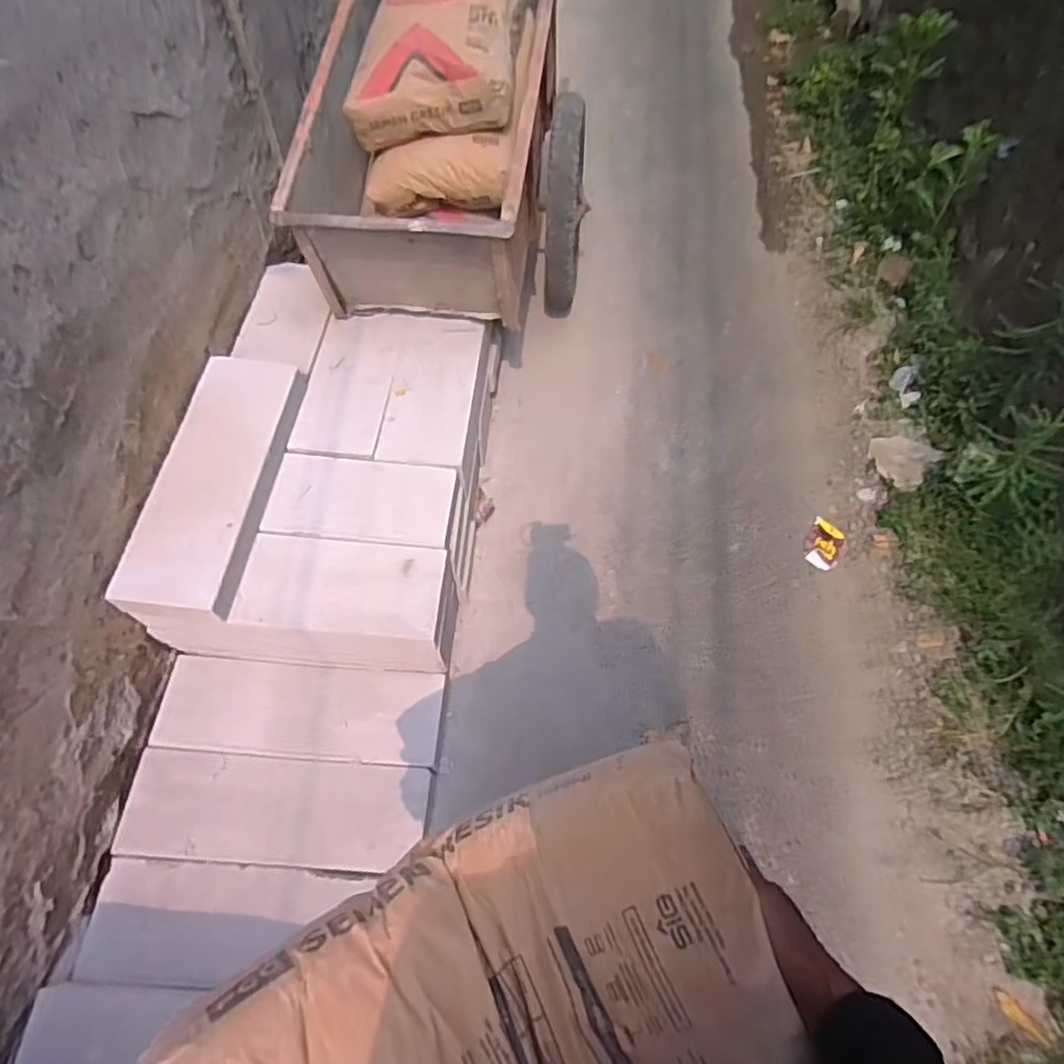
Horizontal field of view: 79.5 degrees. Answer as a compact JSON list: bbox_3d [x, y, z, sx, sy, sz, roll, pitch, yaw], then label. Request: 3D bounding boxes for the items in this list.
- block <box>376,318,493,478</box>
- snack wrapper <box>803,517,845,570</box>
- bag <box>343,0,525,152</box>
[{"bbox_3d":[-0.236,-0.335,1.578,0.212,0.090,0.428,5,60,0],"label":"block"},{"bbox_3d":[0.782,0.033,1.710,0.094,0.013,0.142,28,62,12],"label":"snack wrapper"},{"bbox_3d":[-0.203,-1.139,1.474,0.345,0.180,0.520,6,60,0],"label":"bag"}]

